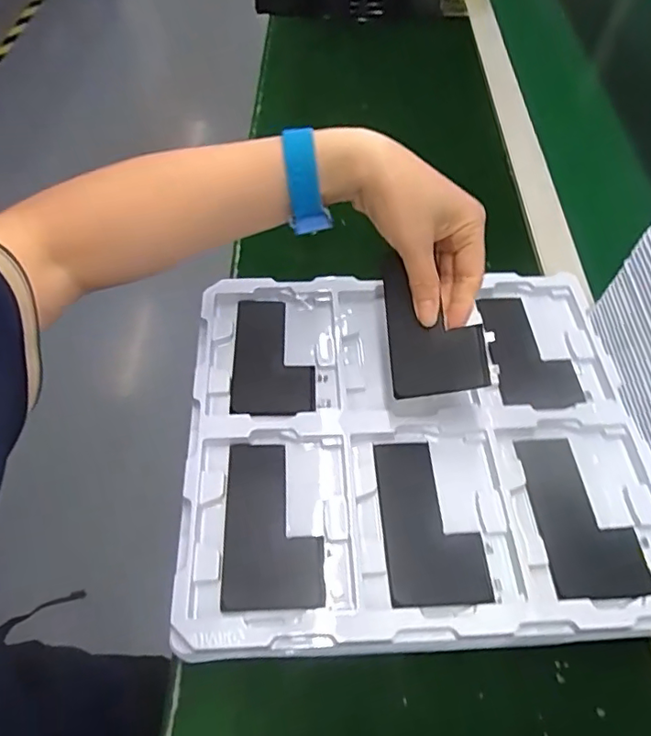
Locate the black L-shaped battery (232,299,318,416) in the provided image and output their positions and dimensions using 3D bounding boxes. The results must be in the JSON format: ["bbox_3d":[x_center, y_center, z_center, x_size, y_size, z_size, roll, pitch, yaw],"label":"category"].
[{"bbox_3d":[-0.040,-0.010,0.431,0.060,0.009,0.108,-1,55,-3],"label":"black L-shaped battery"}]

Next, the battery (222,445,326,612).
[{"bbox_3d":[-0.034,0.099,0.357,0.060,0.004,0.107,-2,55,-3],"label":"battery"}]

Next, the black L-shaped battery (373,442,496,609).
[{"bbox_3d":[0.068,0.099,0.360,0.061,0.006,0.107,-2,55,-3],"label":"black L-shaped battery"}]

